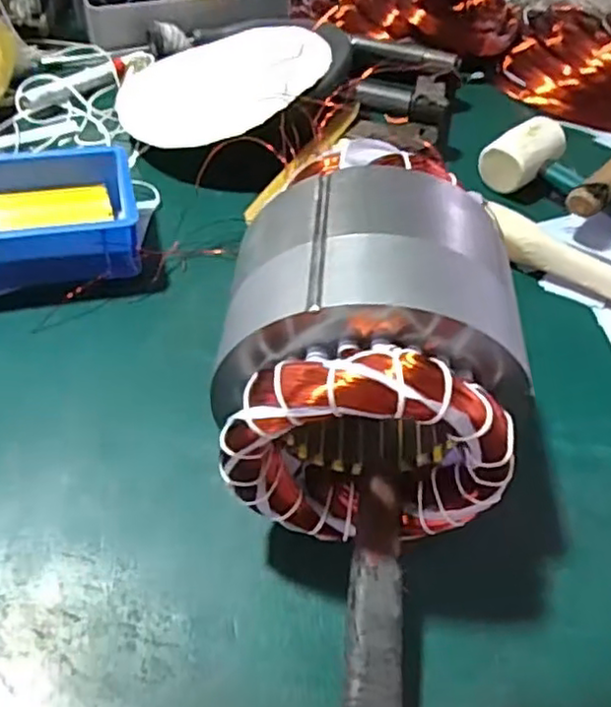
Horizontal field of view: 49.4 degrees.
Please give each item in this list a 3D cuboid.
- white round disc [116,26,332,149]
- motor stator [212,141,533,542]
[{"bbox_3d":[-0.079,-0.248,0.605,0.201,0.013,0.174,16,61,29],"label":"white round disc"},{"bbox_3d":[0.028,-0.006,0.362,0.124,0.144,0.178,5,50,-3],"label":"motor stator"}]

